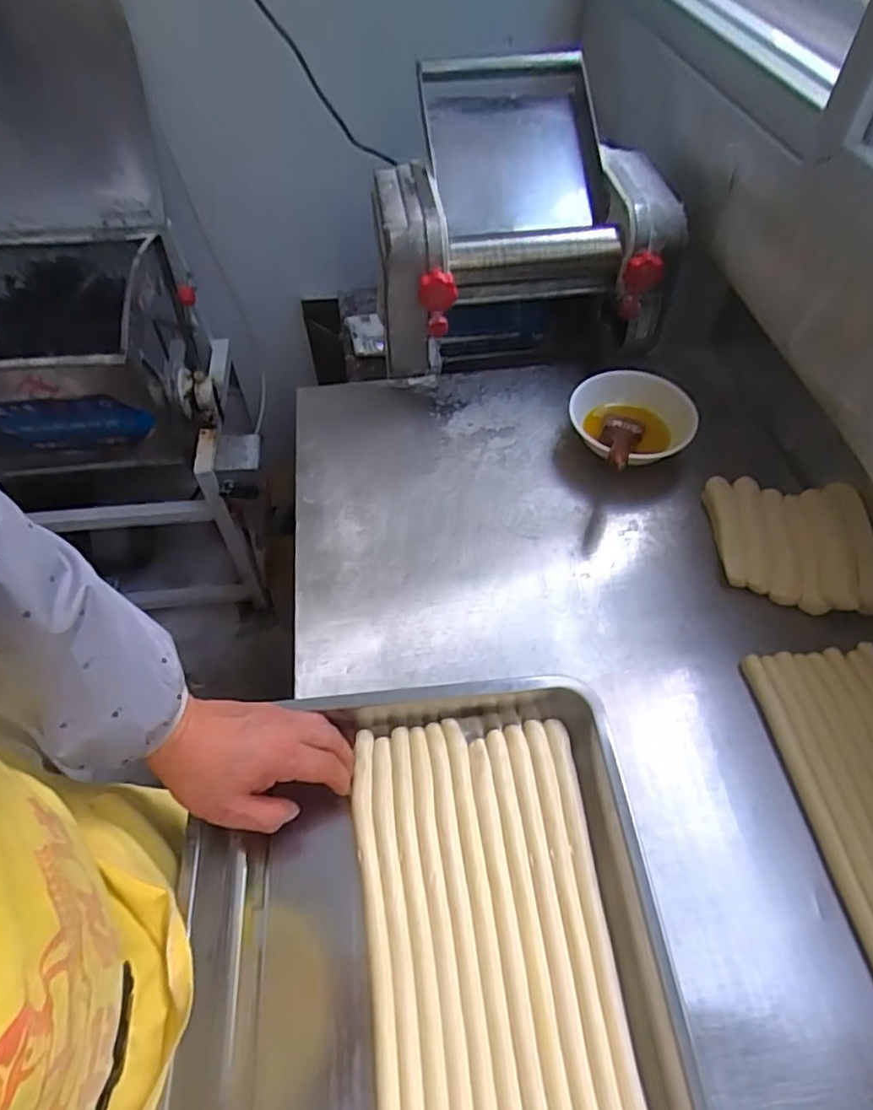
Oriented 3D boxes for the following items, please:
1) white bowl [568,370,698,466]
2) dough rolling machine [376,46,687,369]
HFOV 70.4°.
[{"bbox_3d":[0.236,-0.160,0.764,0.143,0.061,0.148,1,54,-1],"label":"white bowl"},{"bbox_3d":[0.098,-0.446,0.880,0.379,0.285,0.358,-10,55,-9],"label":"dough rolling machine"}]

